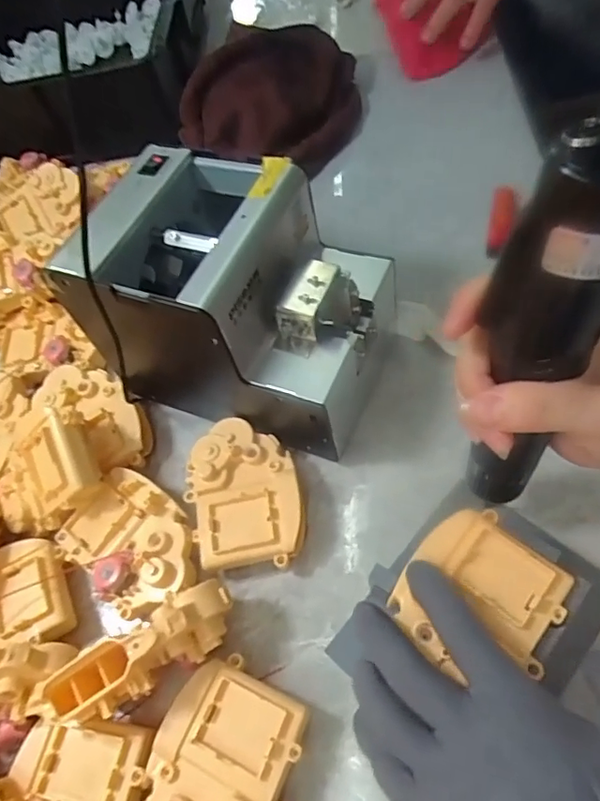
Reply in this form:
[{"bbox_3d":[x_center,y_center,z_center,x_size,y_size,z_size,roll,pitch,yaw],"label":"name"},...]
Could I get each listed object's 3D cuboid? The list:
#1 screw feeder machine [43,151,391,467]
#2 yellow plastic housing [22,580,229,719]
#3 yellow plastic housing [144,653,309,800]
[{"bbox_3d":[-0.036,-0.065,0.373,0.177,0.142,0.137,11,61,19],"label":"screw feeder machine"},{"bbox_3d":[-0.089,0.139,0.285,0.115,0.049,0.037,-30,57,-7],"label":"yellow plastic housing"},{"bbox_3d":[-0.042,0.193,0.277,0.074,0.034,0.095,22,65,23],"label":"yellow plastic housing"}]

